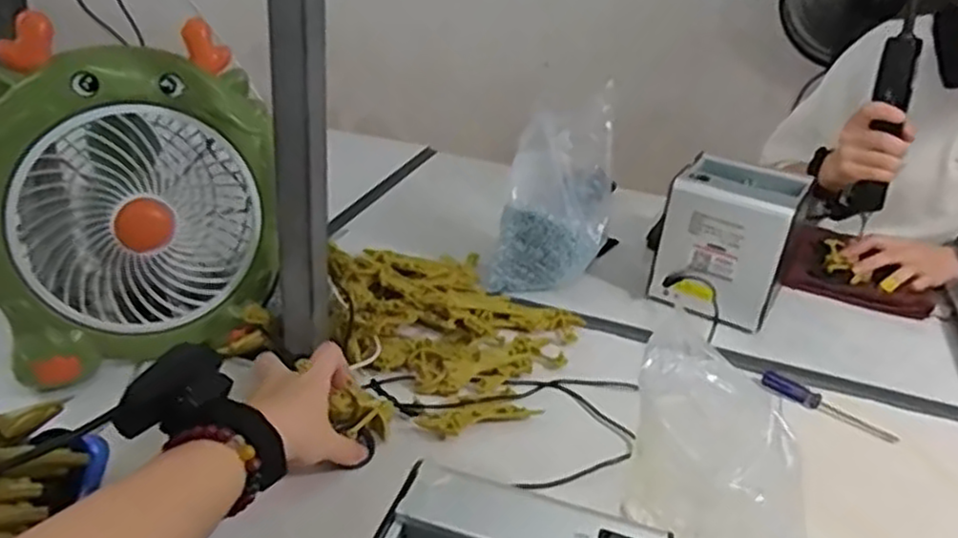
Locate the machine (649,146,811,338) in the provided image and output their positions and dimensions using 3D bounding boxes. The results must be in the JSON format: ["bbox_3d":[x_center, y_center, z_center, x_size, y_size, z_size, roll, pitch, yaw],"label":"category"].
[{"bbox_3d":[0.270,-0.030,0.798,0.128,0.144,0.135,19,32,23],"label":"machine"}]

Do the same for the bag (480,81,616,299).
[{"bbox_3d":[0.082,-0.071,0.799,0.117,0.191,0.113,11,30,10],"label":"bag"}]

